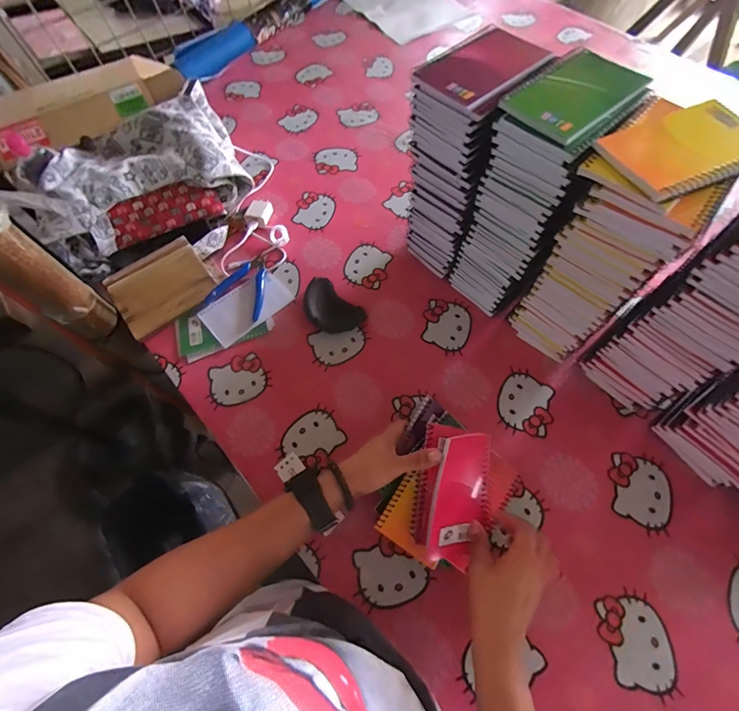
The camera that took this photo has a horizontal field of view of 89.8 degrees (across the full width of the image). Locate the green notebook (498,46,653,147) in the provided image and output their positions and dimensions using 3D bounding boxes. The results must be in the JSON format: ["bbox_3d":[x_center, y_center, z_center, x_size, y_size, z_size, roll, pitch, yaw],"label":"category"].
[{"bbox_3d":[0.199,-0.256,0.361,0.132,0.006,0.086,-37,69,-14],"label":"green notebook"}]

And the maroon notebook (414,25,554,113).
[{"bbox_3d":[0.124,-0.309,0.393,0.125,0.013,0.089,-36,69,-13],"label":"maroon notebook"}]

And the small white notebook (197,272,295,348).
[{"bbox_3d":[-0.192,-0.076,0.579,0.131,0.008,0.078,-39,70,-14],"label":"small white notebook"}]

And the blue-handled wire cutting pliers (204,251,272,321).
[{"bbox_3d":[-0.195,-0.120,0.589,0.084,0.023,0.119,15,67,9],"label":"blue-handled wire cutting pliers"}]

